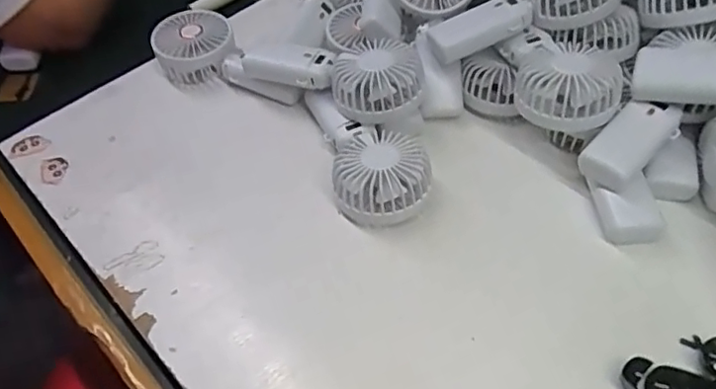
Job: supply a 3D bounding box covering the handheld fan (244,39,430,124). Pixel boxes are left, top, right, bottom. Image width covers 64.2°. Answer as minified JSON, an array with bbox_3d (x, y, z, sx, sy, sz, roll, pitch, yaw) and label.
[{"bbox_3d":[-0.023,-0.125,0.546,0.179,0.044,0.070,27,58,24],"label":"handheld fan"}]

